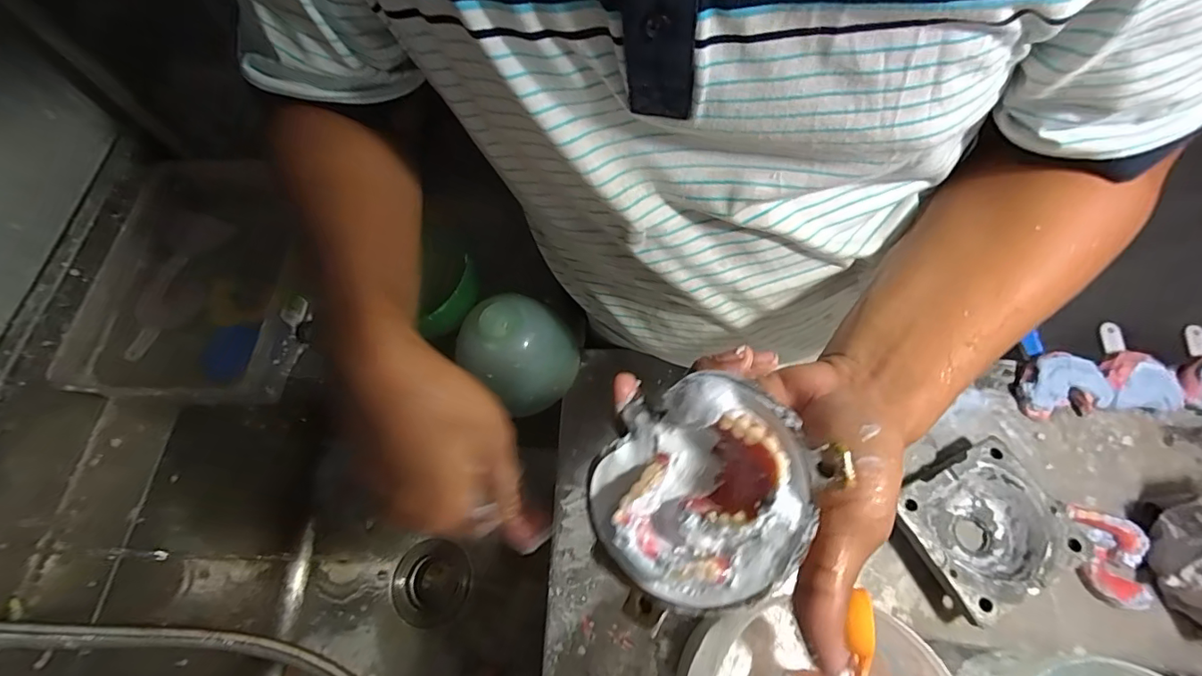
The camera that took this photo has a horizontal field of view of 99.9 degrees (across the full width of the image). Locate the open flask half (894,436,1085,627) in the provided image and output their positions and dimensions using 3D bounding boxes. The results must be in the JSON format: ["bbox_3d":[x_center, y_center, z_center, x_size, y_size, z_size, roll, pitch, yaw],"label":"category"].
[{"bbox_3d":[0.342,0.172,0.456,0.131,0.038,0.109,-29,68,-12],"label":"open flask half"}]

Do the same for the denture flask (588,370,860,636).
[{"bbox_3d":[0.046,0.072,0.238,0.093,0.036,0.104,31,94,27],"label":"denture flask"}]

